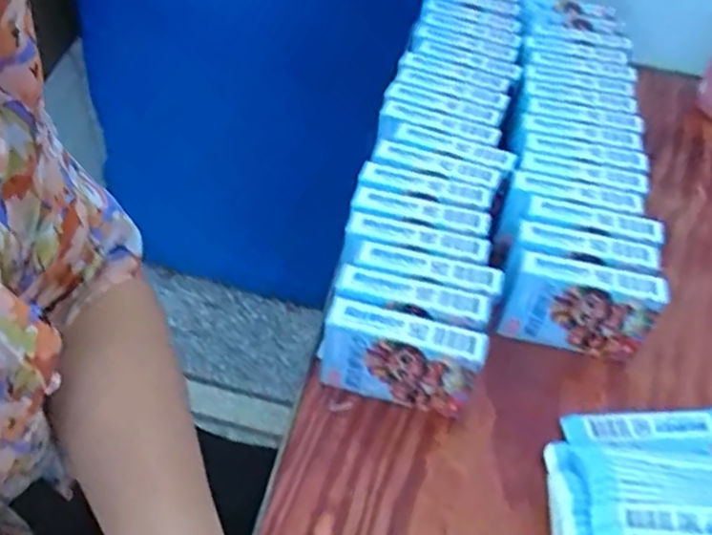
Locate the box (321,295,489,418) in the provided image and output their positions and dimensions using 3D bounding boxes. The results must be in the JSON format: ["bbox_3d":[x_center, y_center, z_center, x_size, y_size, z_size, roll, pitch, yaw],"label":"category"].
[{"bbox_3d":[0.026,0.057,0.415,0.090,0.070,0.021,14,49,8],"label":"box"}]

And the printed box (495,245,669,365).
[{"bbox_3d":[0.145,0.025,0.454,0.091,0.065,0.027,14,49,7],"label":"printed box"}]

